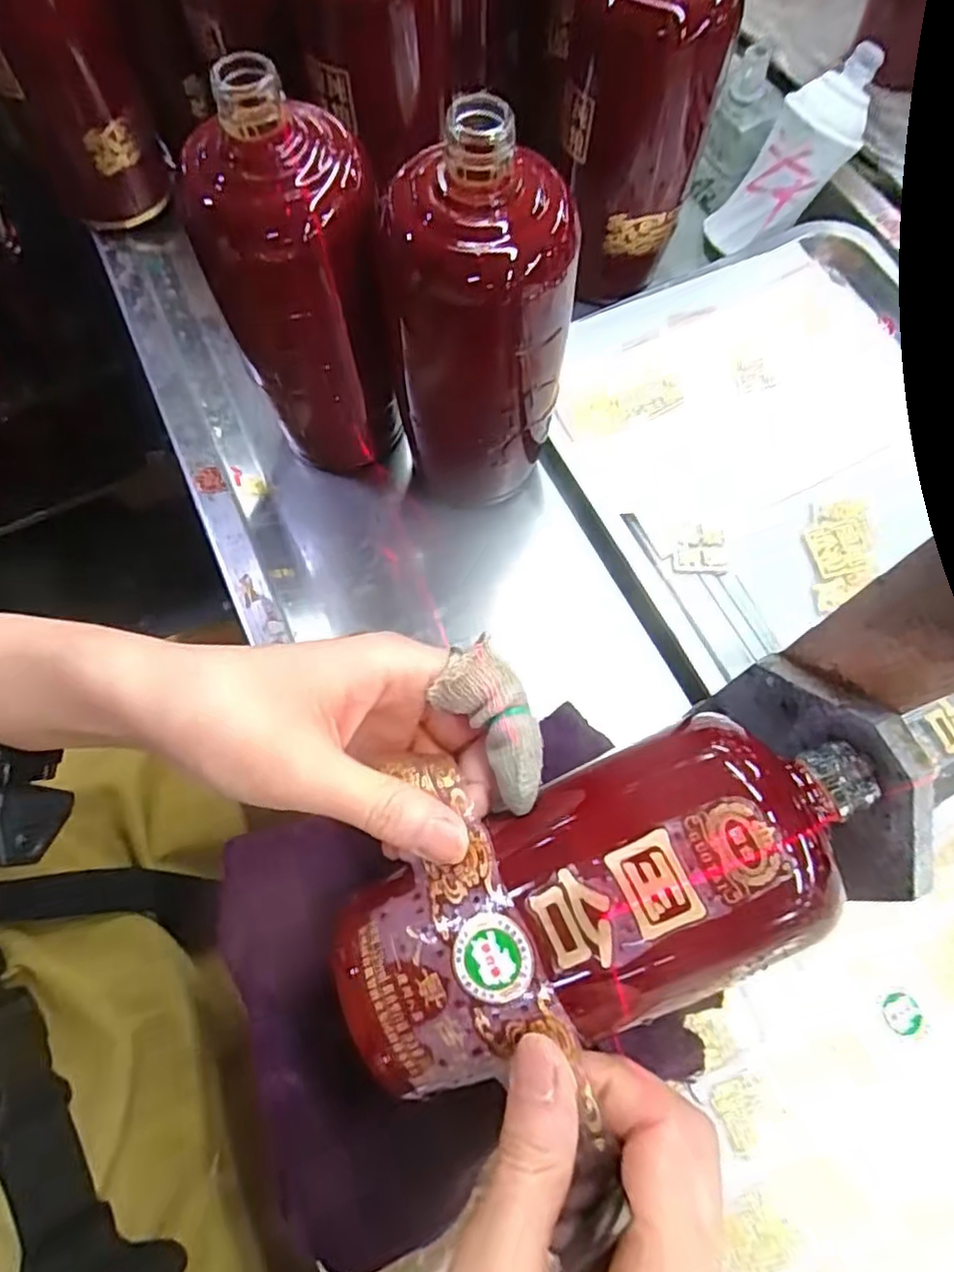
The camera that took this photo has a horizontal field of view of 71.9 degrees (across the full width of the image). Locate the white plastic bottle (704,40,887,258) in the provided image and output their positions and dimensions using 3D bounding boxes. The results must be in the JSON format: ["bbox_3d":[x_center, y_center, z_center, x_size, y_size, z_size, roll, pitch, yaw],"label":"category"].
[{"bbox_3d":[0.205,-0.309,0.428,0.028,0.121,0.047,-12,62,-47],"label":"white plastic bottle"}]

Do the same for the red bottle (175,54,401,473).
[{"bbox_3d":[-0.083,-0.161,0.327,0.078,0.184,0.071,-7,69,0],"label":"red bottle"}]

